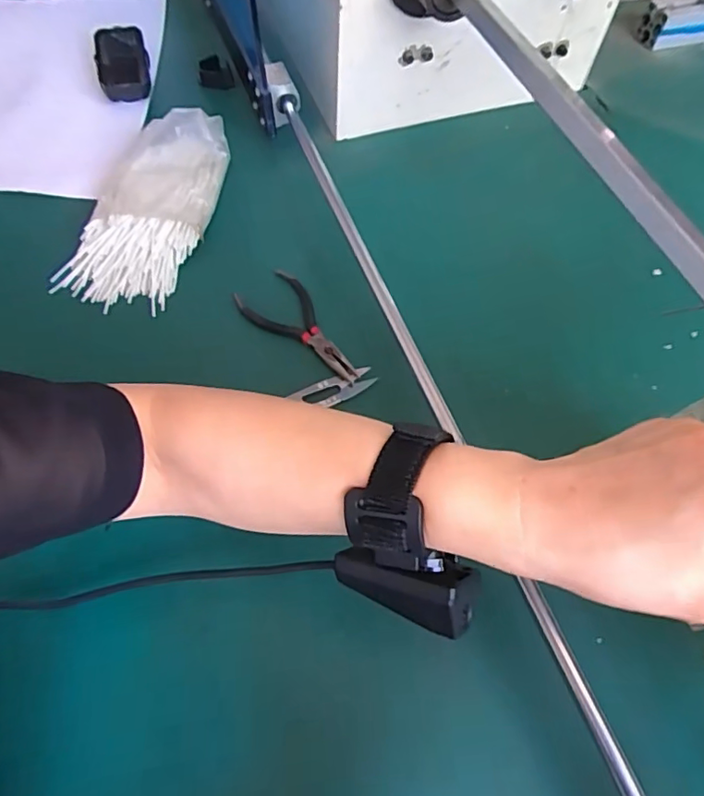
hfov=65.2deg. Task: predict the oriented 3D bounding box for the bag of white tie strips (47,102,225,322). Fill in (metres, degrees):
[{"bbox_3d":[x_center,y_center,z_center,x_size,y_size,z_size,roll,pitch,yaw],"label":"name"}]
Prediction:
[{"bbox_3d":[-0.175,-0.177,0.491,0.099,0.034,0.217,15,61,5],"label":"bag of white tie strips"}]

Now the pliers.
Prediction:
[{"bbox_3d":[-0.037,-0.058,0.457,0.055,0.013,0.128,-39,70,-21],"label":"pliers"}]

